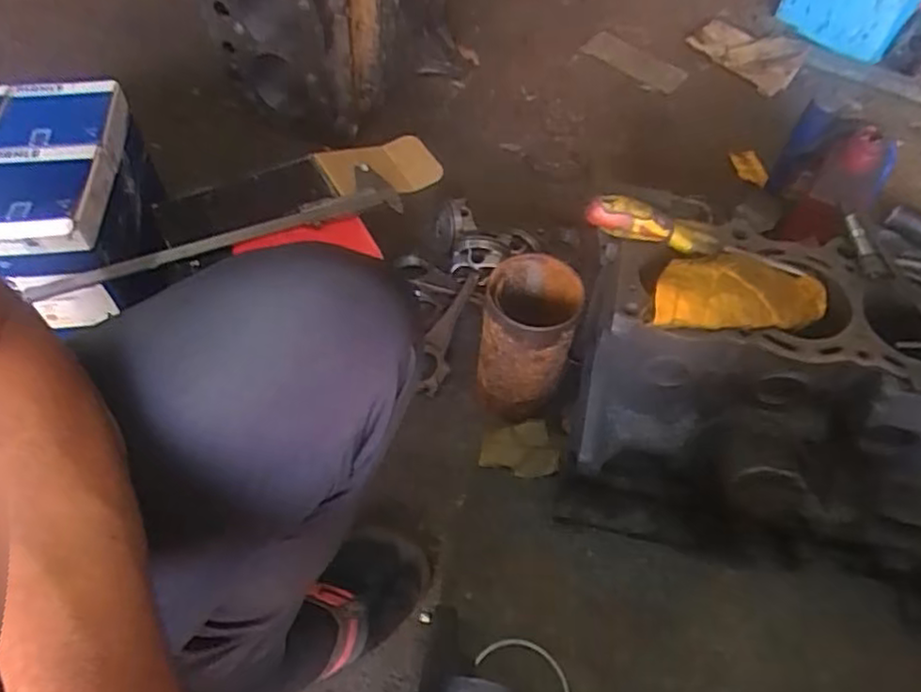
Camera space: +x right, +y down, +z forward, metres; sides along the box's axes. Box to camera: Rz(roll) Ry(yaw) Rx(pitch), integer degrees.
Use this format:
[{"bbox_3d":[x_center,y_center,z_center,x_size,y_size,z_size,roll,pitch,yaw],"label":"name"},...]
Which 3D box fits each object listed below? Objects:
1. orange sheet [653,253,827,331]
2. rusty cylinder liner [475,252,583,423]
[{"bbox_3d":[0.232,-0.048,0.568,0.168,0.041,0.075,-5,56,-5],"label":"orange sheet"},{"bbox_3d":[0.071,-0.003,0.756,0.096,0.182,0.106,12,56,7],"label":"rusty cylinder liner"}]

